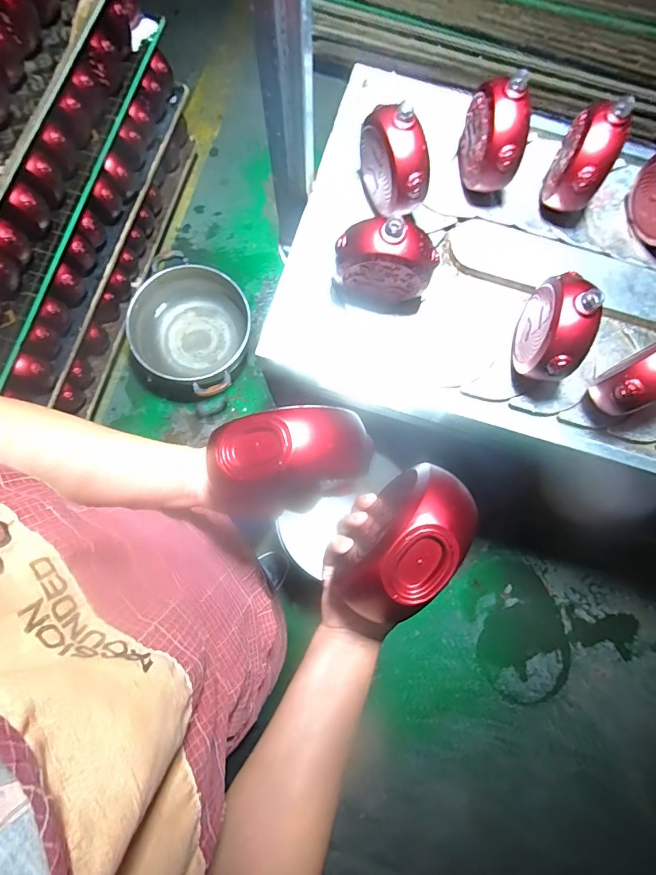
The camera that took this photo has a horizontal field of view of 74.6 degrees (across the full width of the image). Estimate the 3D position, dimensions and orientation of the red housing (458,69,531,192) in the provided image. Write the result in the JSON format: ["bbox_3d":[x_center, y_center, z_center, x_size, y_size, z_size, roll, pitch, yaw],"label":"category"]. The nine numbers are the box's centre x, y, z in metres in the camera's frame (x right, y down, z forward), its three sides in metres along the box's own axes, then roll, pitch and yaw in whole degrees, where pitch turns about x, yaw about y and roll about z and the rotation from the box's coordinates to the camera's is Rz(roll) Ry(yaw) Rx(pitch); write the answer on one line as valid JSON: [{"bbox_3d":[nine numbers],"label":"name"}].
[{"bbox_3d":[0.242,-0.441,0.626,0.068,0.129,0.115,-5,77,-1],"label":"red housing"}]

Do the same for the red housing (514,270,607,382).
[{"bbox_3d":[0.312,-0.149,0.586,0.060,0.148,0.131,11,77,3],"label":"red housing"}]

